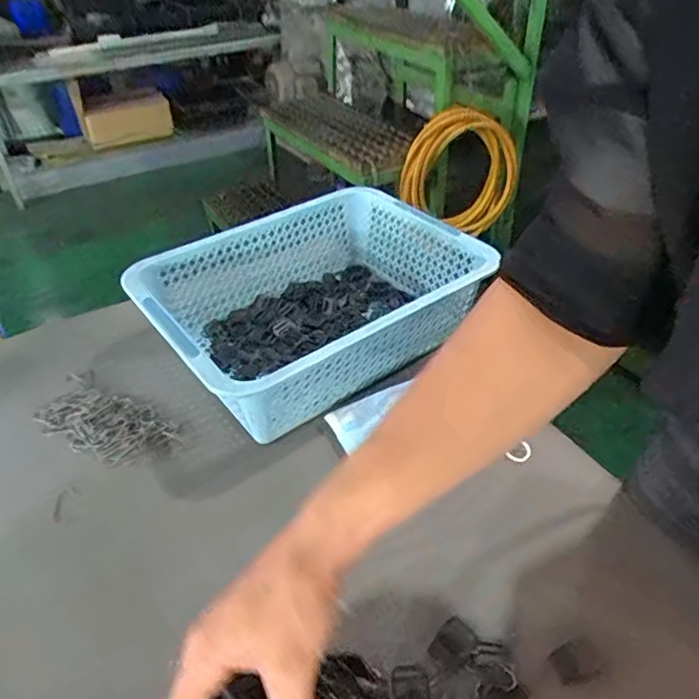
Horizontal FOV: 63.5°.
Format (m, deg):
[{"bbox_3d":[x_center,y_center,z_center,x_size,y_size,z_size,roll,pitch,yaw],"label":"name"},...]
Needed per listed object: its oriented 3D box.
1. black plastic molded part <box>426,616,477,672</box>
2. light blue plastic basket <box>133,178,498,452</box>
[{"bbox_3d":[0.082,0.234,0.449,0.028,0.004,0.040,31,50,33],"label":"black plastic molded part"},{"bbox_3d":[-0.044,-0.059,0.712,0.382,0.118,0.282,-27,46,-27],"label":"light blue plastic basket"}]

